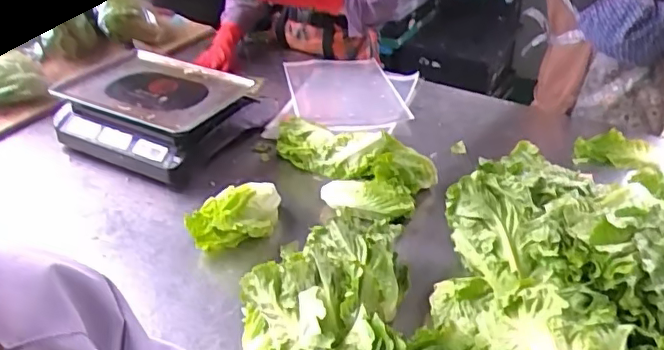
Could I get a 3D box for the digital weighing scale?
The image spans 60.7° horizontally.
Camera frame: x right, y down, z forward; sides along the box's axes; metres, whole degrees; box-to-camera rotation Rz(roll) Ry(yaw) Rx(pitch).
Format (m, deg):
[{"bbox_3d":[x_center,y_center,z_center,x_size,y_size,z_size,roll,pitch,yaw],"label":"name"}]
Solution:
[{"bbox_3d":[-0.348,-0.120,1.060,0.316,0.123,0.210,17,37,22],"label":"digital weighing scale"}]

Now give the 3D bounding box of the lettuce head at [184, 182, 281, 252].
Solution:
[{"bbox_3d":[-0.141,0.070,0.884,0.150,0.079,0.077,-20,39,-29],"label":"lettuce head"}]

